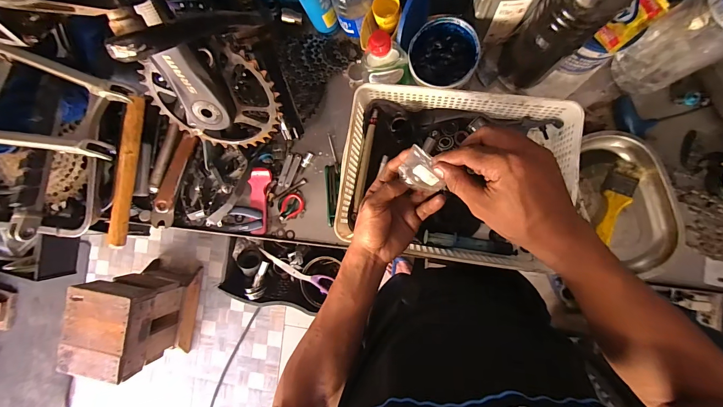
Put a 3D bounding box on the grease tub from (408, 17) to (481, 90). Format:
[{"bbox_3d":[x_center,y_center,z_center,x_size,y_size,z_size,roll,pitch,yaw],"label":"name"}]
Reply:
[{"bbox_3d":[0.124,-0.221,0.506,0.095,0.077,0.099,0,87,8],"label":"grease tub"}]

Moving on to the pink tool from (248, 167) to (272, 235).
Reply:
[{"bbox_3d":[-0.186,-0.005,0.593,0.033,0.028,0.119,5,88,8],"label":"pink tool"}]

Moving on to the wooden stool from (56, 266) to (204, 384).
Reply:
[{"bbox_3d":[-0.907,0.456,1.334,0.262,0.396,0.329,10,89,8],"label":"wooden stool"}]

